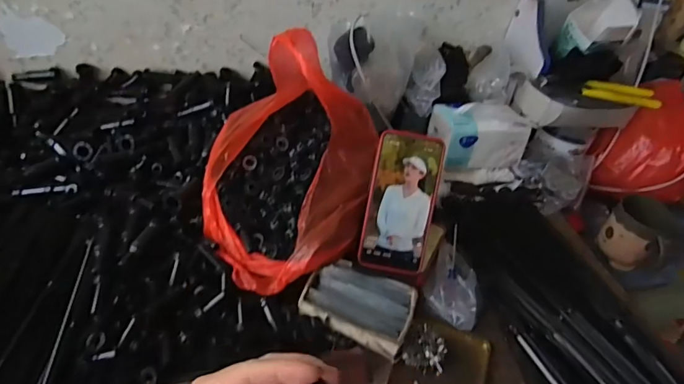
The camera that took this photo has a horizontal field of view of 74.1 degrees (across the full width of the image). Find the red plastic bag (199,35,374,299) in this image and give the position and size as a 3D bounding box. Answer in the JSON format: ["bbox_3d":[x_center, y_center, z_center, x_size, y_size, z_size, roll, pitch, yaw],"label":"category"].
[{"bbox_3d":[-0.066,-0.032,0.553,0.200,0.227,0.237,10,39,5],"label":"red plastic bag"}]

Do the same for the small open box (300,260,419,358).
[{"bbox_3d":[0.021,0.135,0.546,0.128,0.031,0.087,16,40,11],"label":"small open box"}]

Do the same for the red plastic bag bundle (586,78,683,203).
[{"bbox_3d":[0.568,-0.061,0.796,0.138,0.177,0.202,-26,49,-34],"label":"red plastic bag bundle"}]

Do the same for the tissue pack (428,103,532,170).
[{"bbox_3d":[0.233,-0.104,0.767,0.146,0.103,0.087,-3,40,-11],"label":"tissue pack"}]

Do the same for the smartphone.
[{"bbox_3d":[0.071,0.013,0.535,0.077,0.162,0.005,11,3,1],"label":"smartphone"}]

